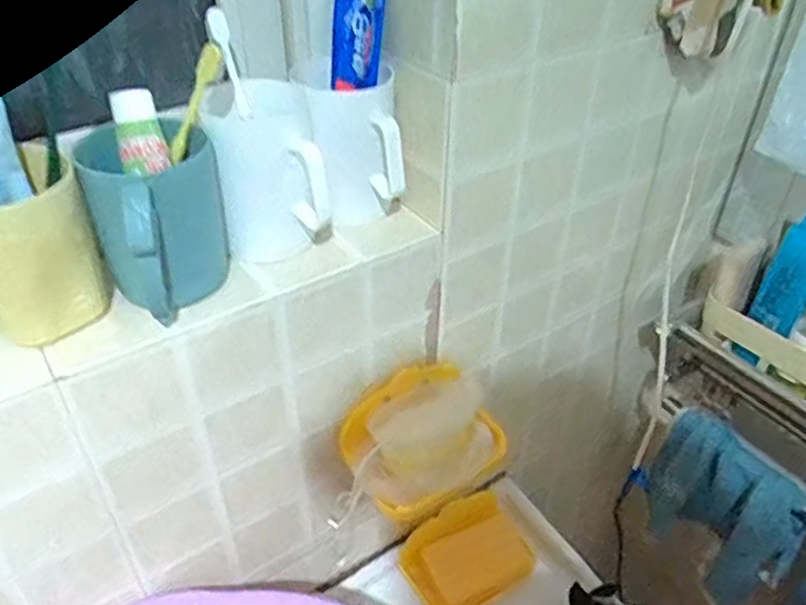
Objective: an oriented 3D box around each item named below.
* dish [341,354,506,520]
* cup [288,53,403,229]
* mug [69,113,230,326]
[{"bbox_3d":[0.021,0.120,0.611,0.142,0.073,0.092,-22,43,-27],"label":"dish"},{"bbox_3d":[-0.042,-0.125,0.549,0.078,0.112,0.079,1,38,-1],"label":"cup"},{"bbox_3d":[-0.159,-0.052,0.454,0.084,0.103,0.103,-15,41,-20],"label":"mug"}]

